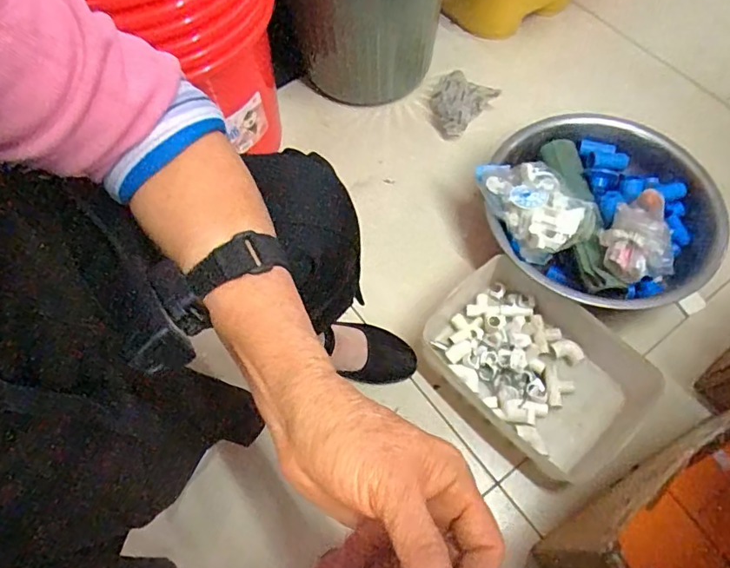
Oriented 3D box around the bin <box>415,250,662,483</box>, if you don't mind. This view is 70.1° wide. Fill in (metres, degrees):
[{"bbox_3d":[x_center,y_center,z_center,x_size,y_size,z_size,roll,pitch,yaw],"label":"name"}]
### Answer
[{"bbox_3d":[0.238,0.114,0.731,0.208,0.074,0.296,-42,70,-16],"label":"bin"}]

